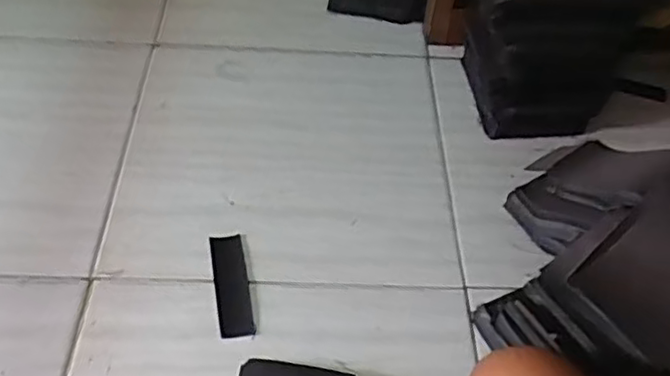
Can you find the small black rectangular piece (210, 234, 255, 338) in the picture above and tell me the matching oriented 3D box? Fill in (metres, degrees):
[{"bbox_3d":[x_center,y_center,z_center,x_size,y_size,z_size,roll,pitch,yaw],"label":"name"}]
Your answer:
[{"bbox_3d":[-0.109,0.100,0.689,0.035,0.005,0.126,-6,52,-11],"label":"small black rectangular piece"}]

